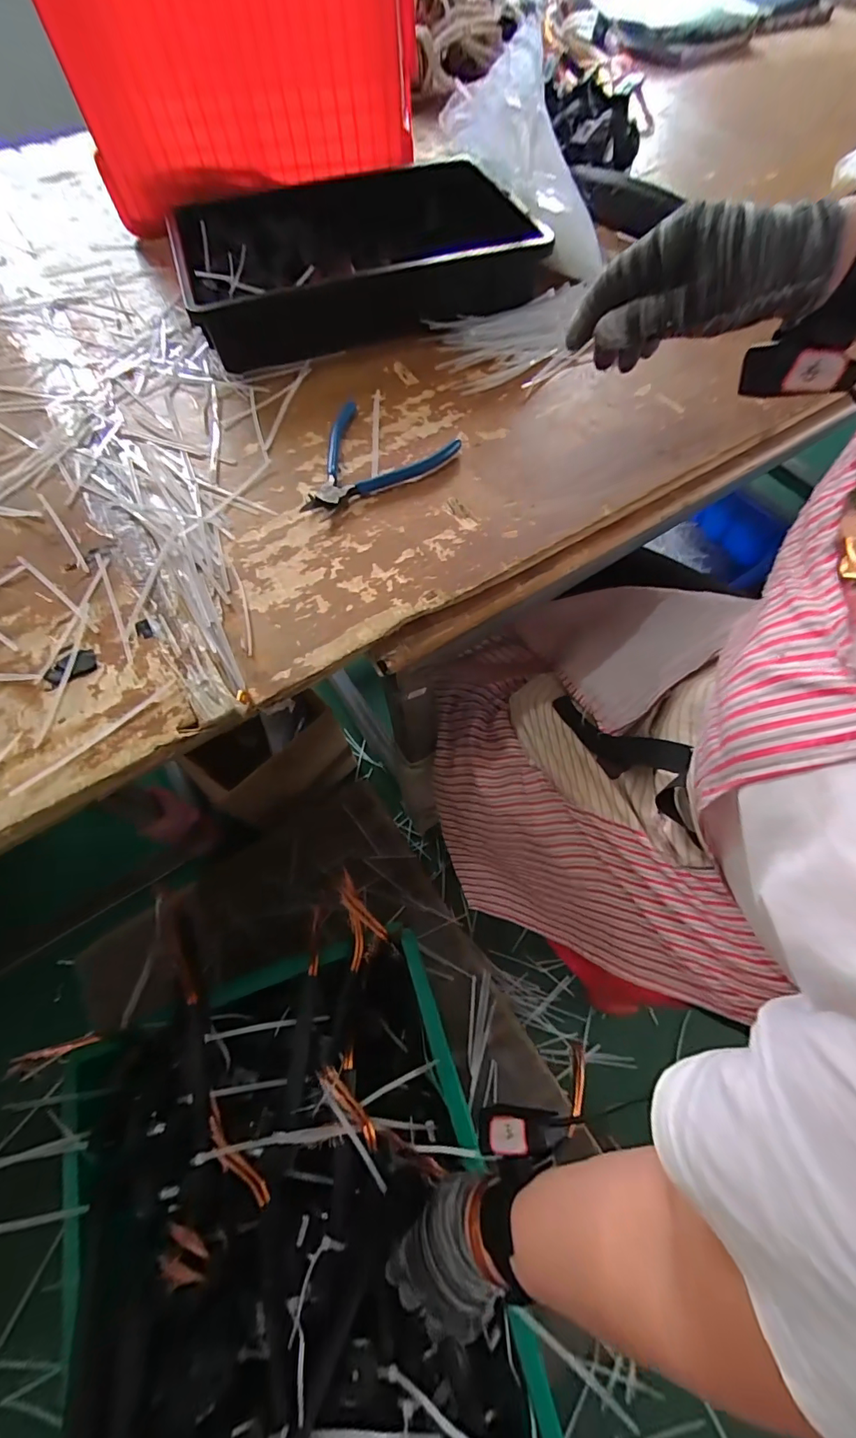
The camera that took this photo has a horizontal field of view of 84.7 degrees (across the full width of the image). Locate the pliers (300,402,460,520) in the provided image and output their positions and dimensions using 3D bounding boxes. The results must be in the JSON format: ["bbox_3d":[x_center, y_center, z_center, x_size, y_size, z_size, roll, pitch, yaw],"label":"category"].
[{"bbox_3d":[-0.054,-0.226,0.418,0.122,0.012,0.129,26,67,13],"label":"pliers"}]

